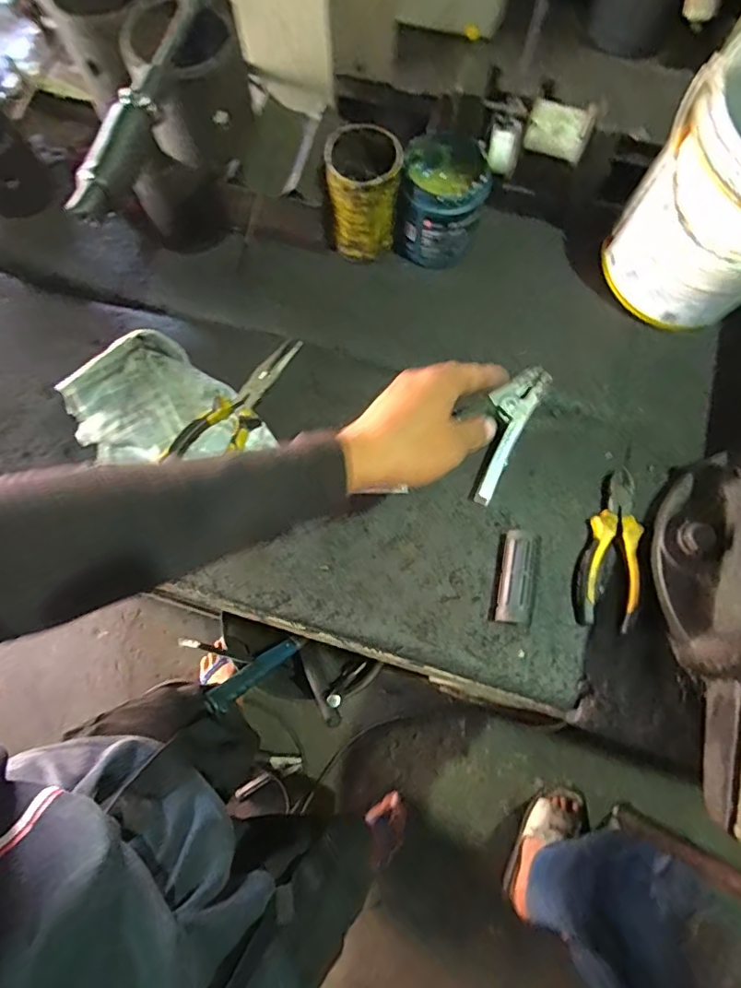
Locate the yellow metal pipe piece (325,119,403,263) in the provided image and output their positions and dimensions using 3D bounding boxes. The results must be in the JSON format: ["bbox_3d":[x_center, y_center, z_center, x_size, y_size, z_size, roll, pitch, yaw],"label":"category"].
[{"bbox_3d":[-0.007,-0.324,0.572,0.074,0.109,0.082,-6,73,-2],"label":"yellow metal pipe piece"}]

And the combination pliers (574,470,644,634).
[{"bbox_3d":[0.230,0.049,0.508,0.051,0.019,0.153,12,73,4],"label":"combination pliers"}]

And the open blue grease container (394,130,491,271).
[{"bbox_3d":[0.079,-0.322,0.578,0.090,0.092,0.100,11,73,4],"label":"open blue grease container"}]

